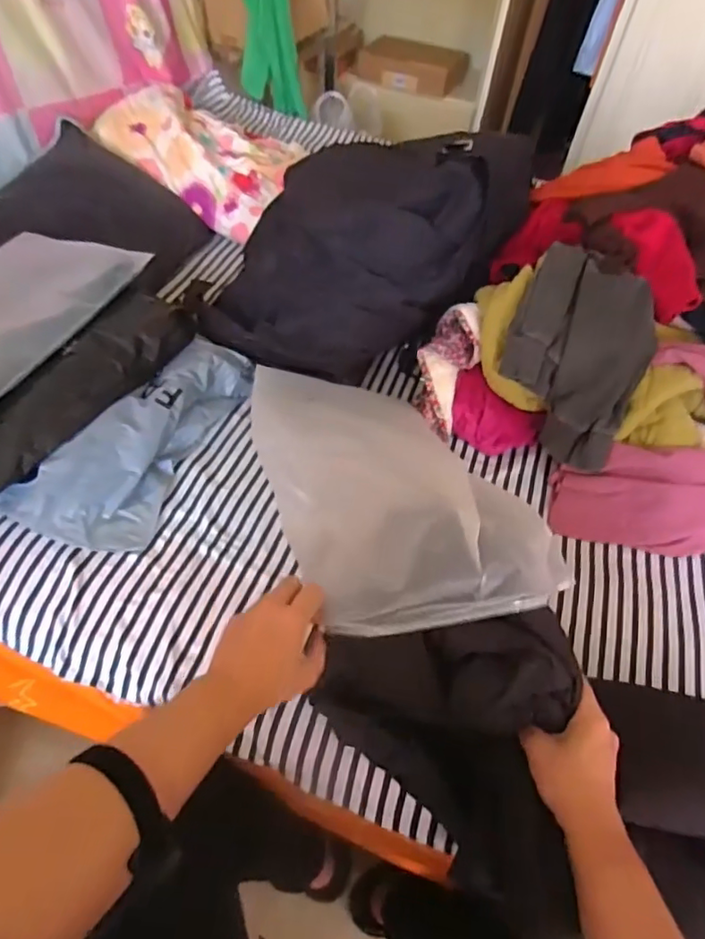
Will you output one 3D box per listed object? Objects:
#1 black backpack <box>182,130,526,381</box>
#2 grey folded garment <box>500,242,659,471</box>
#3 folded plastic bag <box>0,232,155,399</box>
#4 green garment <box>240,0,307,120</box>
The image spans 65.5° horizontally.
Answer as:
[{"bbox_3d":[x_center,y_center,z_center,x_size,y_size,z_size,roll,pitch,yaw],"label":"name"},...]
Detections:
[{"bbox_3d":[-0.012,-0.348,0.923,0.516,0.320,0.276,10,52,2],"label":"black backpack"},{"bbox_3d":[0.336,-0.177,0.846,0.188,0.200,0.262,21,53,11],"label":"grey folded garment"},{"bbox_3d":[-0.523,-0.231,0.822,0.239,0.076,0.365,16,56,13],"label":"folded plastic bag"},{"bbox_3d":[-0.210,-1.133,1.438,0.171,0.351,0.059,0,52,-5],"label":"green garment"}]

